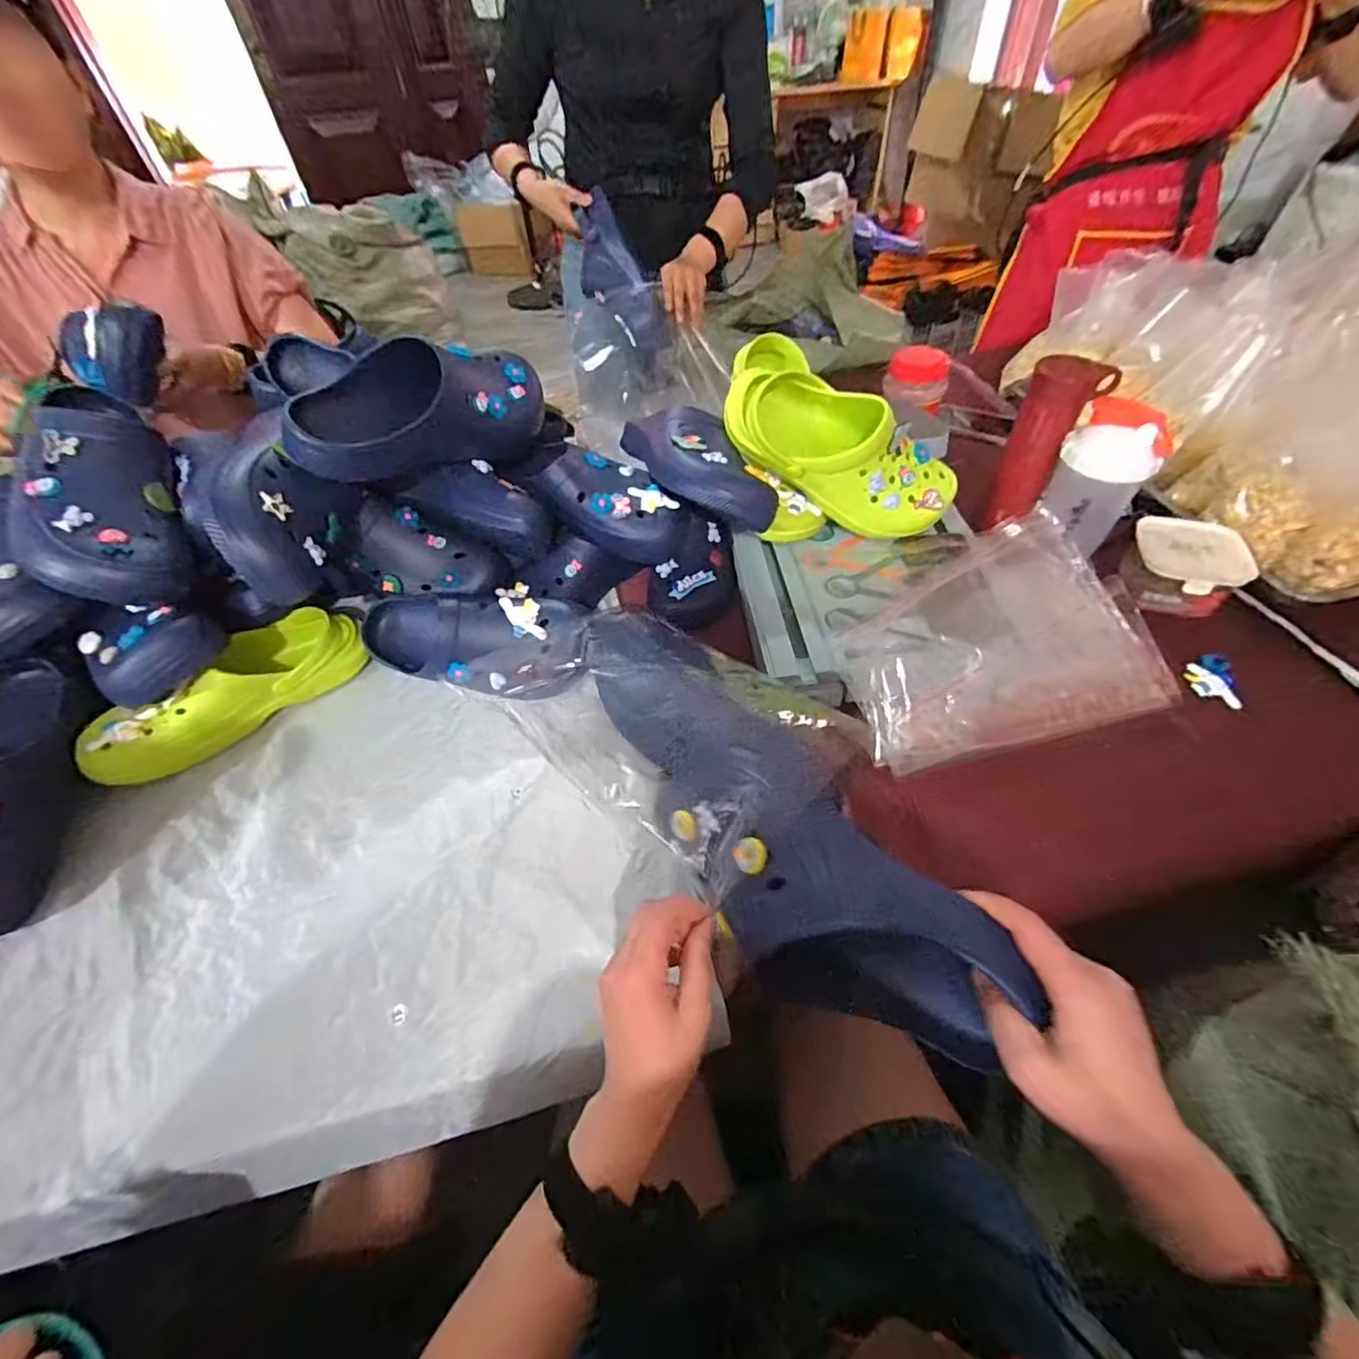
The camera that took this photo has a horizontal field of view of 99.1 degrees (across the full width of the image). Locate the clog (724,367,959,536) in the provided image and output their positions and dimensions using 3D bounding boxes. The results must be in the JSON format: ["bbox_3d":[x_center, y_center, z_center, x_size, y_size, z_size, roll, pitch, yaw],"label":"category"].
[{"bbox_3d":[0.184,-0.254,0.650,0.280,0.116,0.097,27,53,-7],"label":"clog"}]

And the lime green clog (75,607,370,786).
[{"bbox_3d":[-0.501,0.006,0.647,0.276,0.083,0.106,-38,57,-25],"label":"lime green clog"}]

